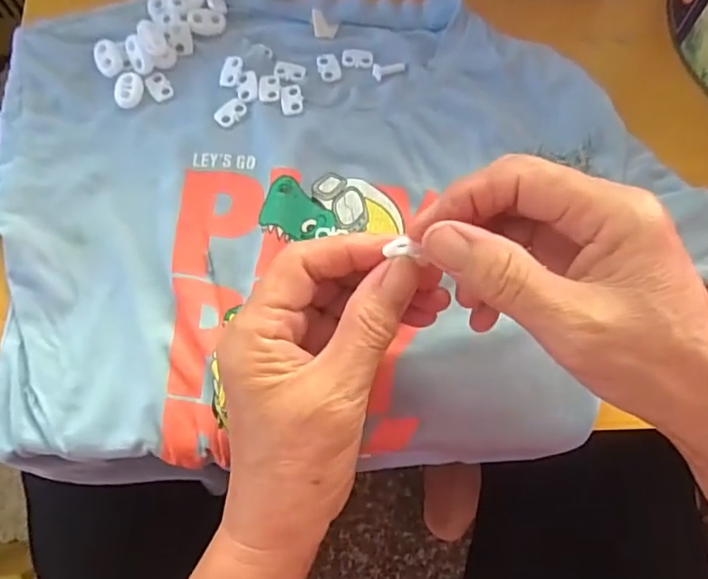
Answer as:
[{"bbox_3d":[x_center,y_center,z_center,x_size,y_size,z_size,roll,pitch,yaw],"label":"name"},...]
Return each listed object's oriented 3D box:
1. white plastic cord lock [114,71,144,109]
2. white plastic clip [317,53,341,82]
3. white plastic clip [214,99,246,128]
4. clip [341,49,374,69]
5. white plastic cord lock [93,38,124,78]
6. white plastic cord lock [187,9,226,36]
[{"bbox_3d":[-0.131,-0.117,0.325,0.015,0.005,0.022,4,72,0],"label":"white plastic cord lock"},{"bbox_3d":[-0.015,-0.133,0.333,0.012,0.004,0.021,-18,74,-7],"label":"white plastic clip"},{"bbox_3d":[-0.071,-0.103,0.323,0.019,0.004,0.013,-40,77,-12],"label":"white plastic clip"},{"bbox_3d":[0.002,-0.139,0.335,0.019,0.004,0.013,7,72,1],"label":"clip"},{"bbox_3d":[-0.144,-0.136,0.328,0.016,0.005,0.024,-22,74,-8],"label":"white plastic cord lock"},{"bbox_3d":[-0.088,-0.161,0.336,0.021,0.007,0.014,-5,72,-3],"label":"white plastic cord lock"}]

